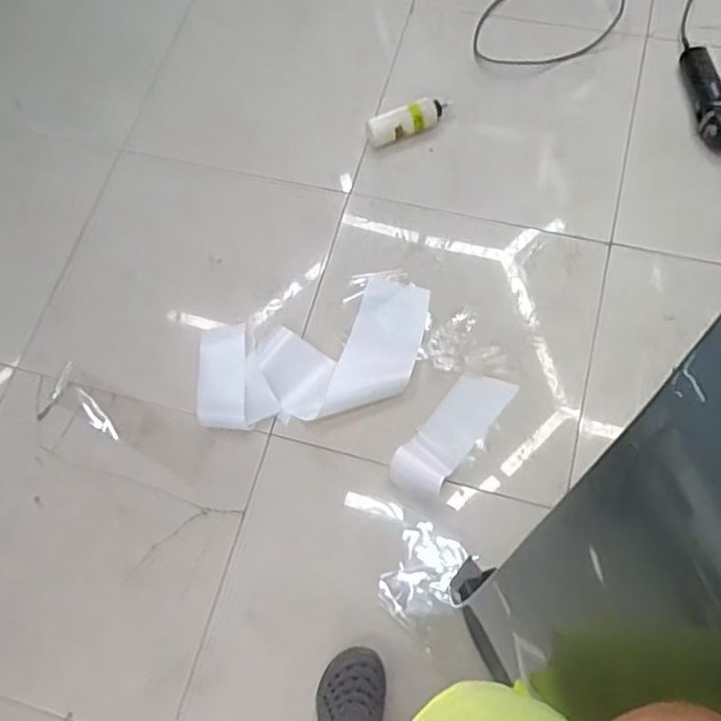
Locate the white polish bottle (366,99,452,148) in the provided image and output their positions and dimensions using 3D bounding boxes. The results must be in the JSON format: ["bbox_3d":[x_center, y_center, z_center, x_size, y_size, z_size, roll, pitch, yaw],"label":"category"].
[{"bbox_3d":[0.115,-0.533,1.414,0.223,0.059,0.063,-29,74,-21],"label":"white polish bottle"}]

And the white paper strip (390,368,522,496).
[{"bbox_3d":[0.168,0.138,1.230,0.105,0.040,0.275,36,77,17],"label":"white paper strip"}]

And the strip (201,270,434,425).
[{"bbox_3d":[-0.083,-0.018,1.263,0.479,0.070,0.243,-17,69,-1],"label":"strip"}]

